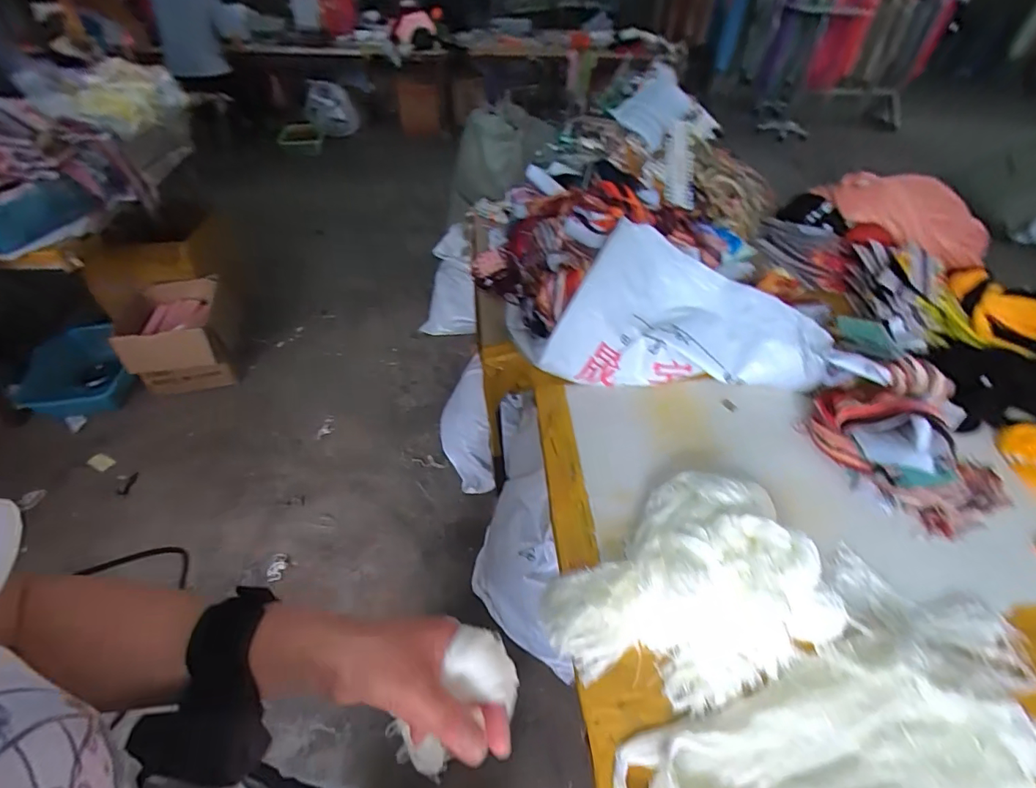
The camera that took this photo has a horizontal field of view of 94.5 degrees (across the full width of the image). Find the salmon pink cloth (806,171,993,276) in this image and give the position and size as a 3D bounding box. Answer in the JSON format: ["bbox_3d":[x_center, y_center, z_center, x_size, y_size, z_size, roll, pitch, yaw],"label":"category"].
[{"bbox_3d":[1.003,-0.453,1.206,0.421,0.120,0.158,15,45,-9],"label":"salmon pink cloth"}]

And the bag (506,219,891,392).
[{"bbox_3d":[0.292,-0.146,0.919,0.619,0.179,0.273,7,46,4],"label":"bag"}]

